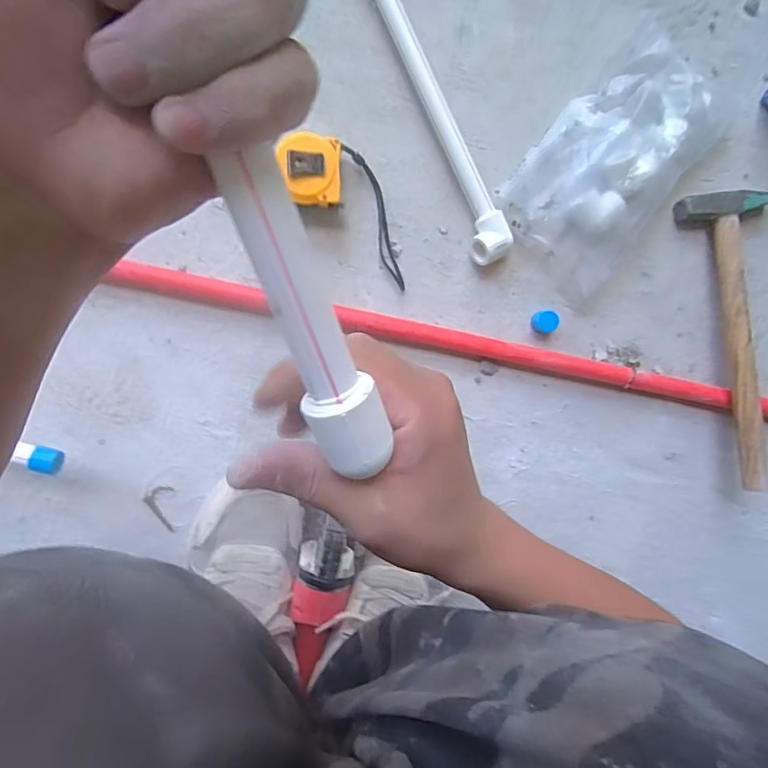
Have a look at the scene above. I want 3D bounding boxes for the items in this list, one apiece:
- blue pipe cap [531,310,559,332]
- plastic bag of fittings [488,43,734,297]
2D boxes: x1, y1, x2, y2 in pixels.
[{"bbox_3d":[0.169,-0.065,0.526,0.022,0.023,0.022,0,96,-4],"label":"blue pipe cap"},{"bbox_3d":[0.231,-0.223,0.502,0.143,0.048,0.245,37,92,-7],"label":"plastic bag of fittings"}]

